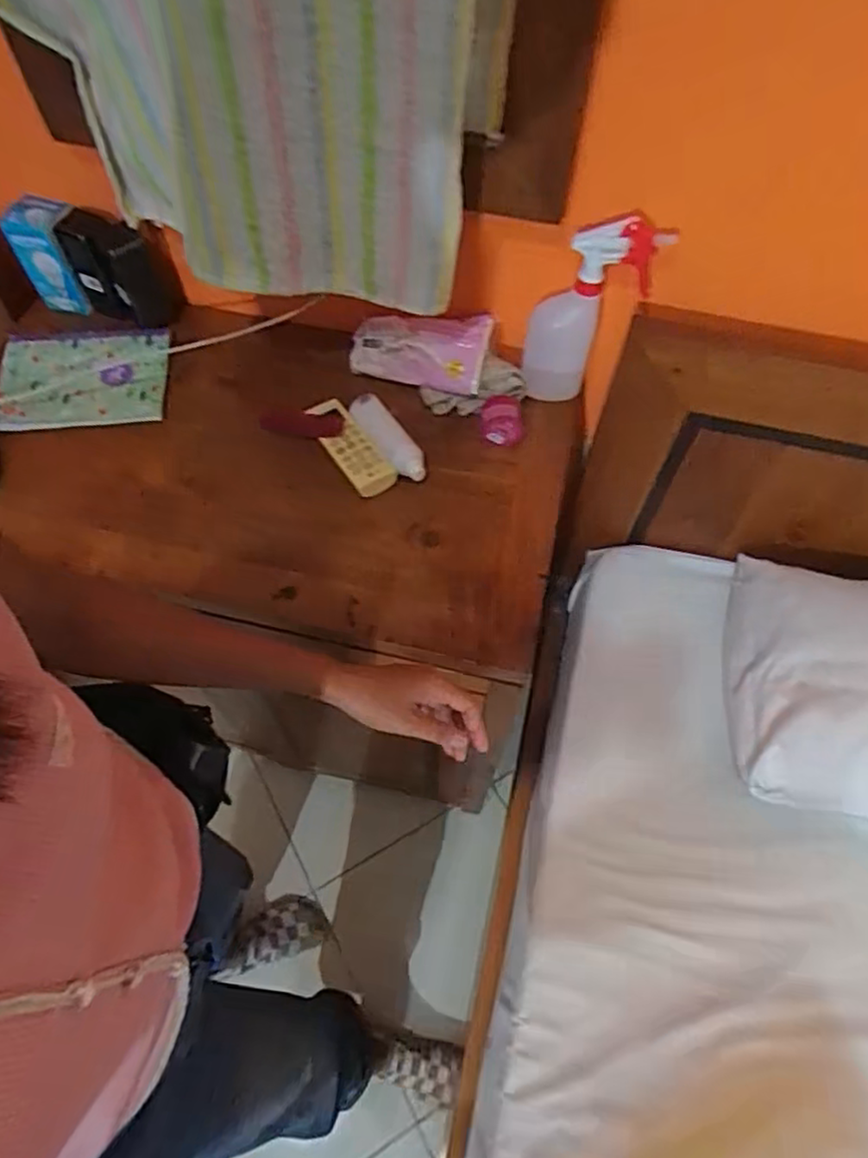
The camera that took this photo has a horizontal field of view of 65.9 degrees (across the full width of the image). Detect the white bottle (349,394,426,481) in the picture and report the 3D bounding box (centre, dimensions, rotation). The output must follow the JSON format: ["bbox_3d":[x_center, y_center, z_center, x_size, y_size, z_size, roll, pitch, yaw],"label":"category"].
[{"bbox_3d":[-0.054,-0.169,0.811,0.043,0.033,0.132,-32,65,-17],"label":"white bottle"}]

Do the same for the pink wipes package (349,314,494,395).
[{"bbox_3d":[-0.022,-0.294,0.858,0.177,0.056,0.086,11,60,7],"label":"pink wipes package"}]

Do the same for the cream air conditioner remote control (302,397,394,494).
[{"bbox_3d":[-0.105,-0.160,0.811,0.046,0.030,0.148,-31,64,-17],"label":"cream air conditioner remote control"}]

